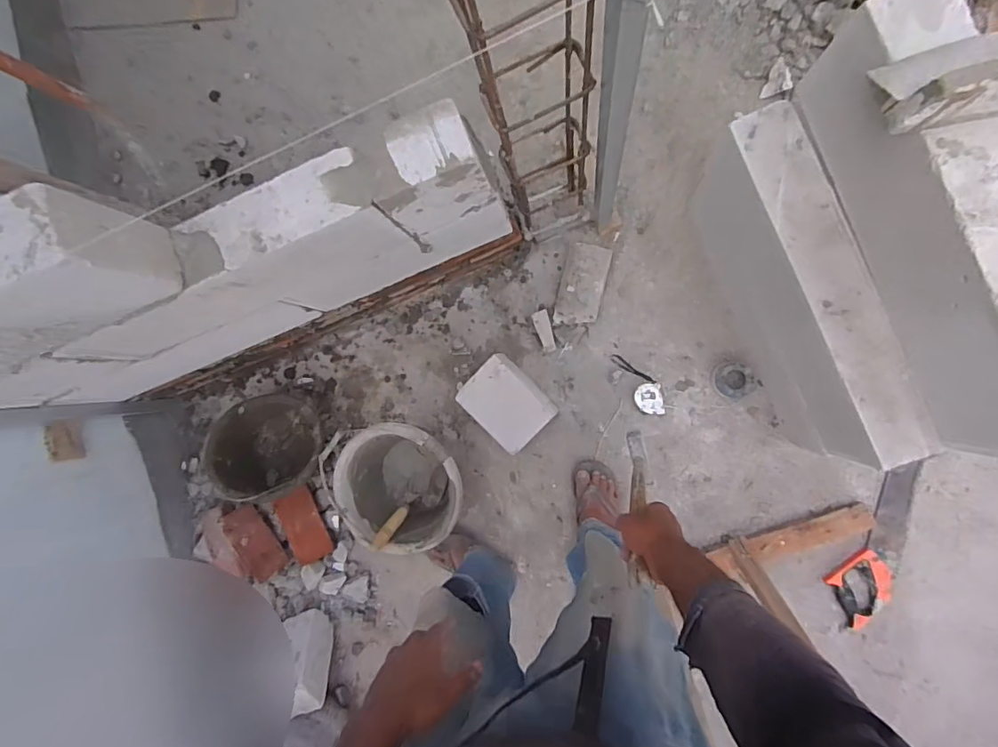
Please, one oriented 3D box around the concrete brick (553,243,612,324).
[{"bbox_3d":[0.201,-0.209,1.252,0.102,0.046,0.188,13,92,8],"label":"concrete brick"}]

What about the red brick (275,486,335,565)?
[{"bbox_3d":[-0.494,0.396,1.346,0.093,0.057,0.181,-18,88,8],"label":"red brick"}]

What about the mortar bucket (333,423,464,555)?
[{"bbox_3d":[-0.218,0.255,1.249,0.285,0.204,0.272,0,90,8],"label":"mortar bucket"}]

